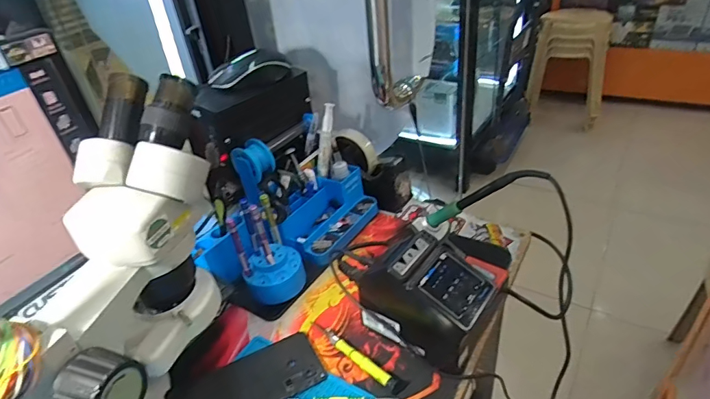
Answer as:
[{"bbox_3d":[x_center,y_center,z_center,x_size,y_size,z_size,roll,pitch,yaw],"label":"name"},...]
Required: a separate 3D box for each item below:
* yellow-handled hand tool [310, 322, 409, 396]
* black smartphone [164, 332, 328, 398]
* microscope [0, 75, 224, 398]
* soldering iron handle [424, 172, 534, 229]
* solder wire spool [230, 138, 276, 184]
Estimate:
[{"bbox_3d":[-0.001,0.173,0.500,0.132,0.008,0.019,23,44,36],"label":"yellow-handled hand tool"},{"bbox_3d":[-0.117,0.201,0.485,0.159,0.005,0.076,-20,36,-19],"label":"black smartphone"},{"bbox_3d":[-0.220,0.101,0.384,0.145,0.291,0.295,4,36,15],"label":"microscope"},{"bbox_3d":[0.118,0.002,0.455,0.016,0.144,0.014,-36,89,-36],"label":"soldering iron handle"},{"bbox_3d":[-0.137,-0.052,0.605,0.051,0.048,0.033,13,39,27],"label":"solder wire spool"}]

